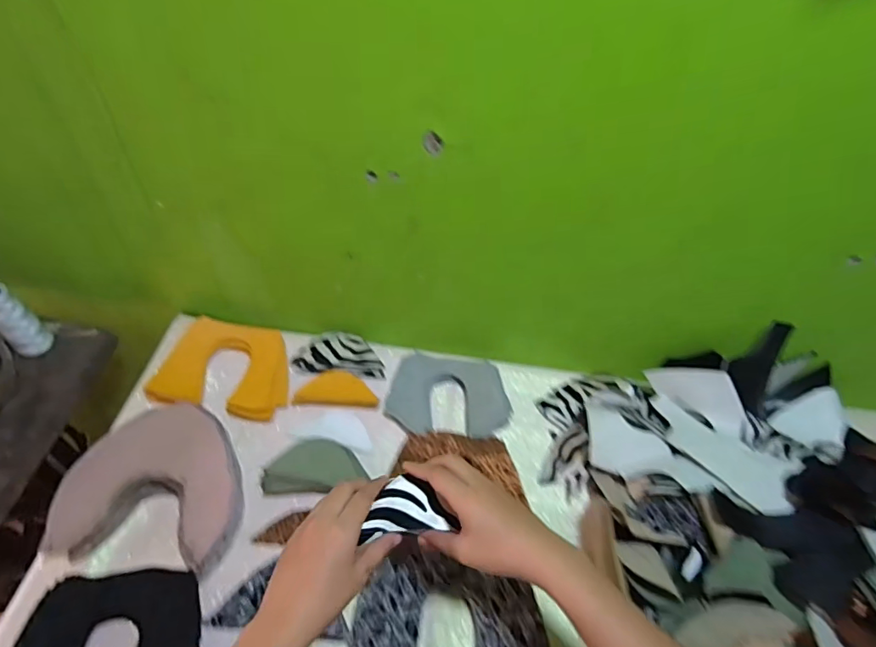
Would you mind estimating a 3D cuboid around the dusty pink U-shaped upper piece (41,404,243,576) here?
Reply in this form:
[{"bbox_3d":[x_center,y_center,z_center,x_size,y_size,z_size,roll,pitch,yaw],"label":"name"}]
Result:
[{"bbox_3d":[-0.309,0.177,0.571,0.168,0.057,0.168,7,51,-1],"label":"dusty pink U-shaped upper piece"}]

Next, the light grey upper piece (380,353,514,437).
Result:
[{"bbox_3d":[0.016,0.098,0.682,0.160,0.019,0.113,7,51,-1],"label":"light grey upper piece"}]

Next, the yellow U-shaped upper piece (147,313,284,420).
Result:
[{"bbox_3d":[-0.284,0.059,0.681,0.163,0.018,0.130,10,62,-14],"label":"yellow U-shaped upper piece"}]

